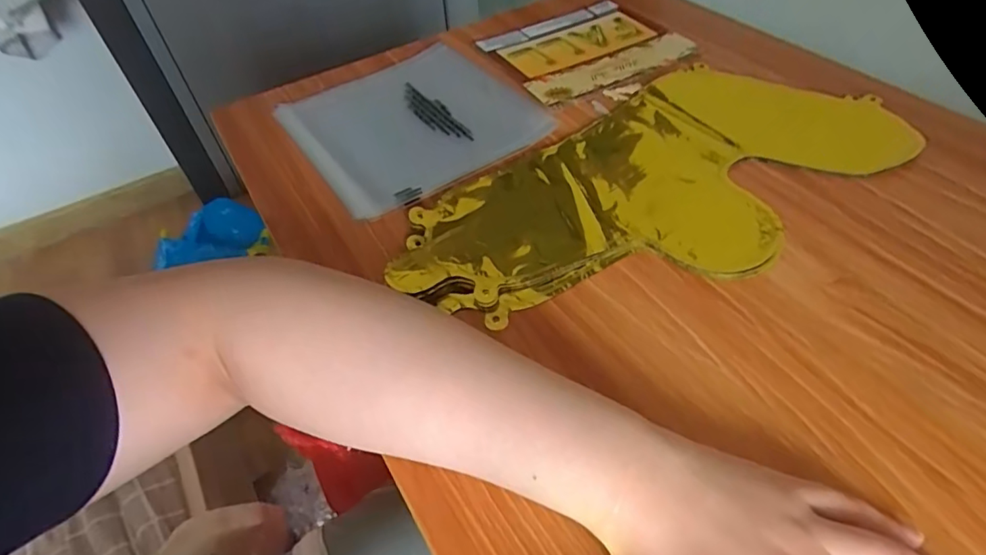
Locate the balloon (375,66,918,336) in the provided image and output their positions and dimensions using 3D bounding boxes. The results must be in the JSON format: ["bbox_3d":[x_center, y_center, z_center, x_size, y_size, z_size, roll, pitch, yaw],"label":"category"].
[{"bbox_3d":[0.116,-0.074,0.416,0.391,0.017,0.194,-27,52,-16],"label":"balloon"}]

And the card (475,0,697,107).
[{"bbox_3d":[0.099,-0.247,0.569,0.178,0.009,0.147,-24,51,-14],"label":"card"}]

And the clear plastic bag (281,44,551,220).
[{"bbox_3d":[-0.077,-0.155,0.506,0.201,0.014,0.197,-26,51,-15],"label":"clear plastic bag"}]

